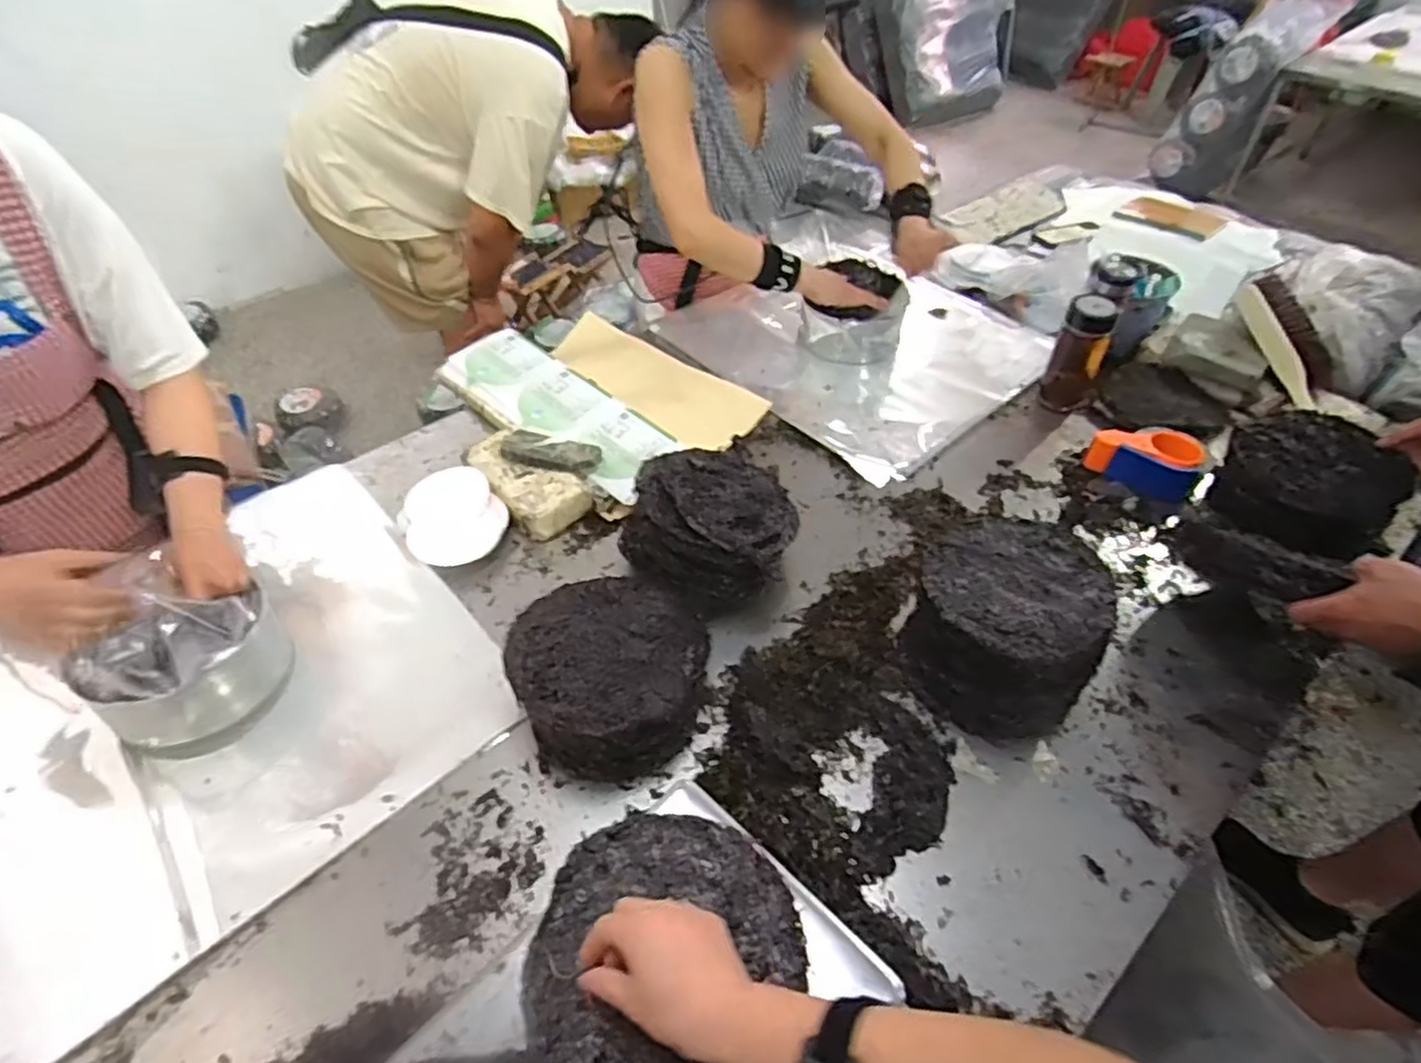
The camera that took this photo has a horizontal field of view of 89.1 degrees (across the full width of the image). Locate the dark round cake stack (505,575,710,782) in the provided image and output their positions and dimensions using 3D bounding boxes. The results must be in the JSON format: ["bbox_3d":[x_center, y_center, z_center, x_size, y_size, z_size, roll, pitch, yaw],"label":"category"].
[{"bbox_3d":[-0.114,0.155,0.837,0.212,0.094,0.219,-1,47,1],"label":"dark round cake stack"}]

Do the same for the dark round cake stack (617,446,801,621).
[{"bbox_3d":[-0.002,-0.004,0.966,0.219,0.151,0.193,15,48,15],"label":"dark round cake stack"}]

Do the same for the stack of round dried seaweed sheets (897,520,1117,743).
[{"bbox_3d":[0.346,0.109,0.852,0.207,0.149,0.211,31,54,27],"label":"stack of round dried seaweed sheets"}]

